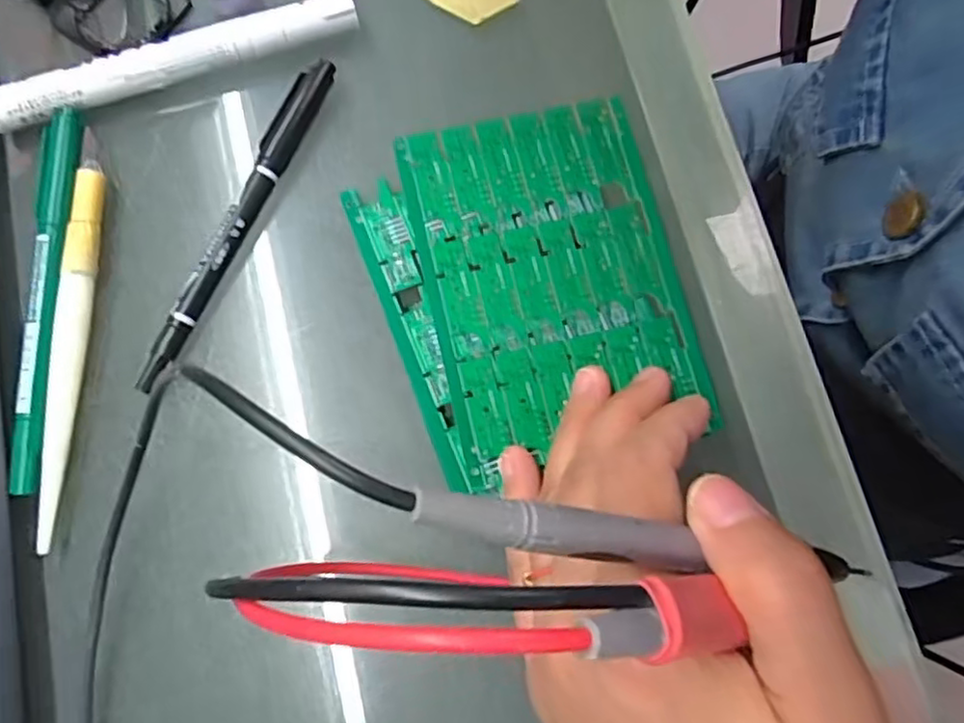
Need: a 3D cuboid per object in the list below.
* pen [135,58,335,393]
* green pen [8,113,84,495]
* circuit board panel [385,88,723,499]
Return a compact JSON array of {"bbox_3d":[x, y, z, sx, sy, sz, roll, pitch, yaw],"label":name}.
[{"bbox_3d":[-0.088,-0.053,0.244,0.012,0.011,0.137,22,77,4],"label":"pen"},{"bbox_3d":[-0.154,-0.025,0.236,0.012,0.011,0.139,1,76,-1],"label":"green pen"},{"bbox_3d":[0.025,-0.032,0.234,0.087,0.004,0.123,-12,77,-4],"label":"circuit board panel"}]

